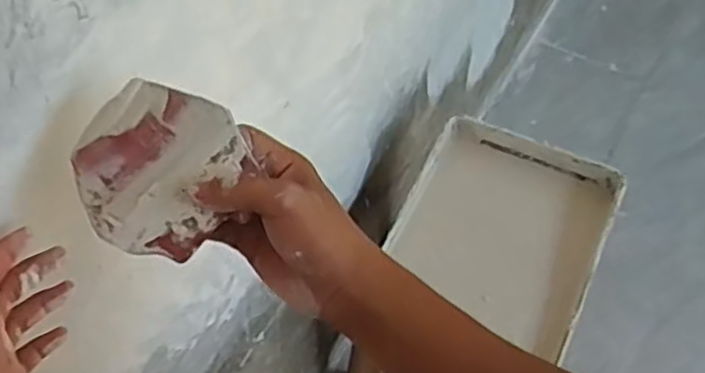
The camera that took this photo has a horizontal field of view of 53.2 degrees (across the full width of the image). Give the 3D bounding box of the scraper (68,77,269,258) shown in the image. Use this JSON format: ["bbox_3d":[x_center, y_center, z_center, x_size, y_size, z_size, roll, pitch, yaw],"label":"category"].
[{"bbox_3d":[-0.115,-0.010,0.412,0.092,0.004,0.095,30,89,6],"label":"scraper"}]

